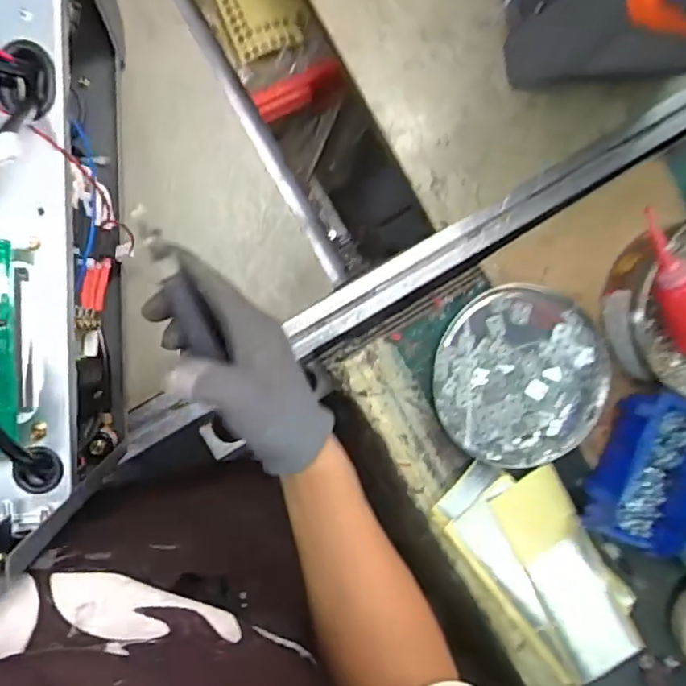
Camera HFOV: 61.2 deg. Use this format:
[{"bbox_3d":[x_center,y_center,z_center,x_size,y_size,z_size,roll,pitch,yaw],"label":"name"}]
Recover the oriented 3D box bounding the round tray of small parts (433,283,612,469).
[{"bbox_3d":[0.191,0.039,0.619,0.192,0.046,0.185,0,92,-9],"label":"round tray of small parts"}]

